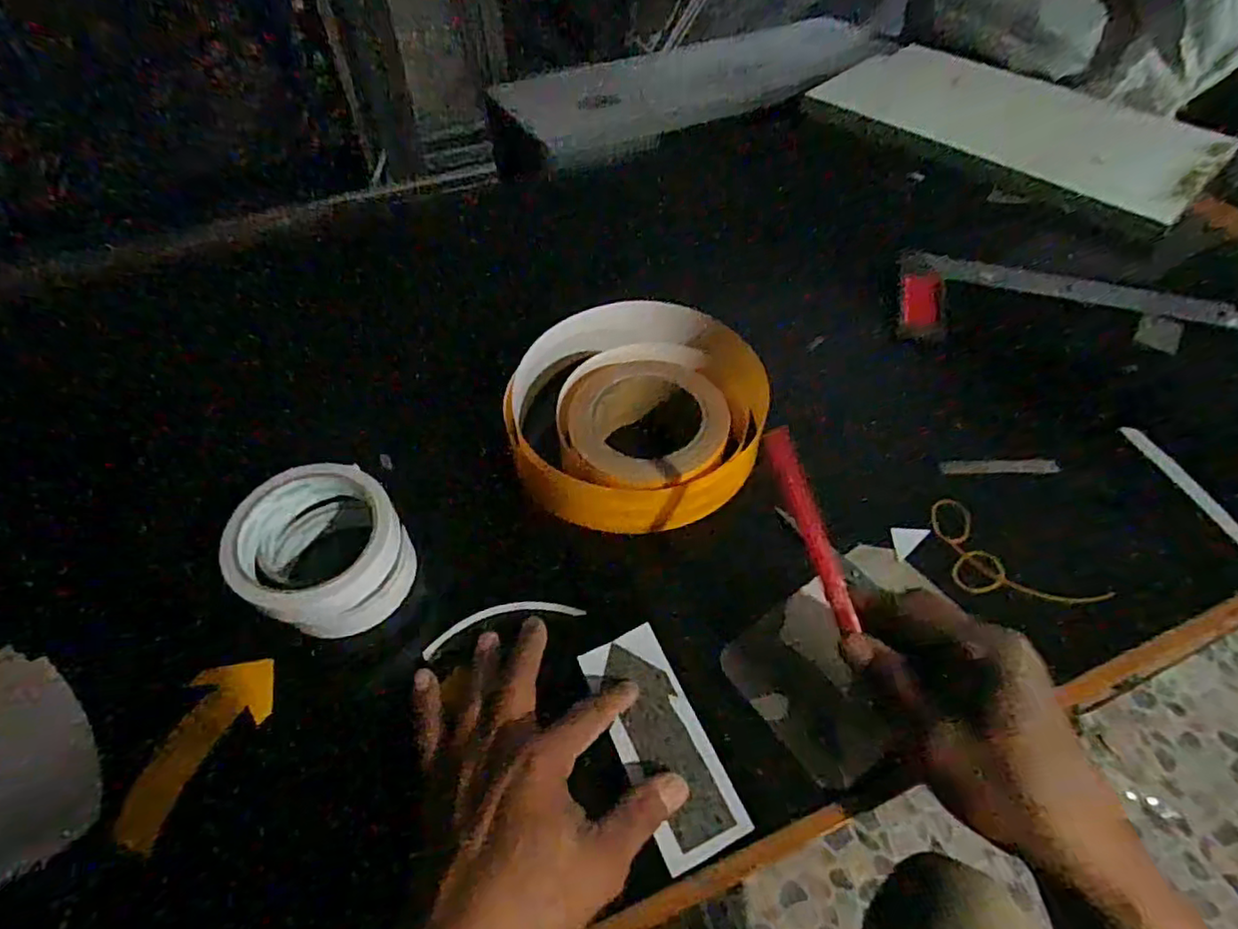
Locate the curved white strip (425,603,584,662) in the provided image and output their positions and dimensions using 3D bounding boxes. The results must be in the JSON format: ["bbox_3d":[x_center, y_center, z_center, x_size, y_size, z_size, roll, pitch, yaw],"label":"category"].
[{"bbox_3d":[-0.074,0.099,0.415,0.102,0.023,0.006,-13,18,-14],"label":"curved white strip"}]

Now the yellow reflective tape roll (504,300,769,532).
[{"bbox_3d":[0.014,-0.040,0.485,0.187,0.061,0.181,0,52,0],"label":"yellow reflective tape roll"}]

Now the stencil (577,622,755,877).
[{"bbox_3d":[0.024,0.157,0.373,0.050,0.004,0.126,-20,55,-15],"label":"stencil"}]

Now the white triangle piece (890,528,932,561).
[{"bbox_3d":[0.201,0.054,0.459,0.033,0.006,0.022,-41,46,-15],"label":"white triangle piece"}]

